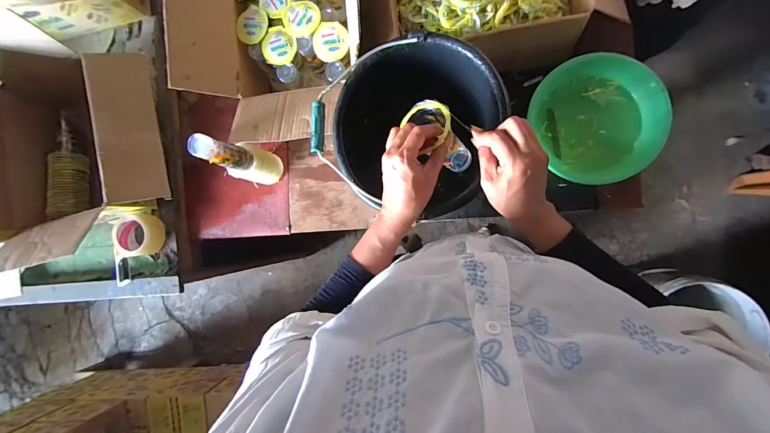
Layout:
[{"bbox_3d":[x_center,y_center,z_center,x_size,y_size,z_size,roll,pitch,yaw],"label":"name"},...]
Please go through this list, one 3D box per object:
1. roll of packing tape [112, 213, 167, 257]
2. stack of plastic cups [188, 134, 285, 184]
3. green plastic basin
[{"bbox_3d":[-0.588,0.045,0.781,0.097,0.056,0.098,0,89,10],"label":"roll of packing tape"},{"bbox_3d":[-0.294,-0.116,0.676,0.078,0.211,0.073,18,92,9],"label":"stack of plastic cups"},{"bbox_3d":[0.398,-0.182,0.623,0.199,0.076,0.239,-30,84,8],"label":"green plastic basin"}]

